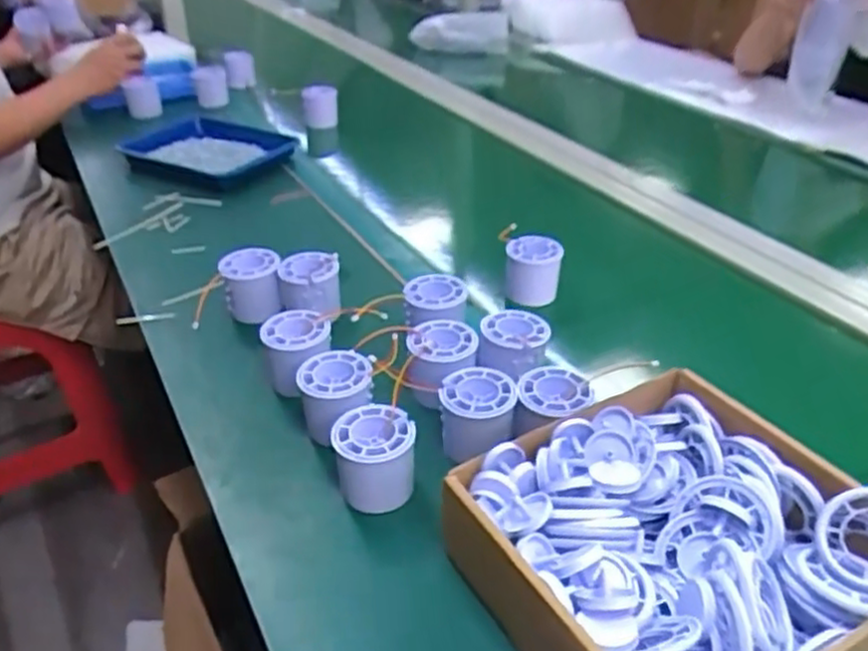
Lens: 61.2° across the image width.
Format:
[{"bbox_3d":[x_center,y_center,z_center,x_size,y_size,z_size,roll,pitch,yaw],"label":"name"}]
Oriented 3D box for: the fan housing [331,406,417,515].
[{"bbox_3d":[-0.040,0.096,0.512,0.054,0.064,0.045,2,33,2],"label":"fan housing"}]

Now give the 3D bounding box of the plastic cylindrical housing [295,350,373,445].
[{"bbox_3d":[-0.074,0.059,0.560,0.053,0.062,0.049,0,33,0],"label":"plastic cylindrical housing"}]

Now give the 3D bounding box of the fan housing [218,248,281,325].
[{"bbox_3d":[-0.175,-0.040,0.704,0.056,0.059,0.051,-7,33,-11],"label":"fan housing"}]

